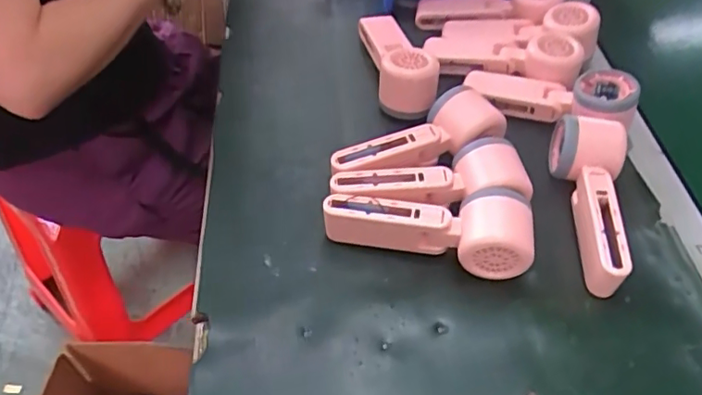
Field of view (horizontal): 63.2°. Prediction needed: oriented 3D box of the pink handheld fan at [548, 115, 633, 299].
[{"bbox_3d":[0.204,0.001,0.490,0.055,0.061,0.157,11,50,6],"label":"pink handheld fan"}]

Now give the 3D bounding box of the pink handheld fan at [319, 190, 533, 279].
[{"bbox_3d":[0.063,0.021,0.470,0.166,0.063,0.051,12,50,7],"label":"pink handheld fan"}]

